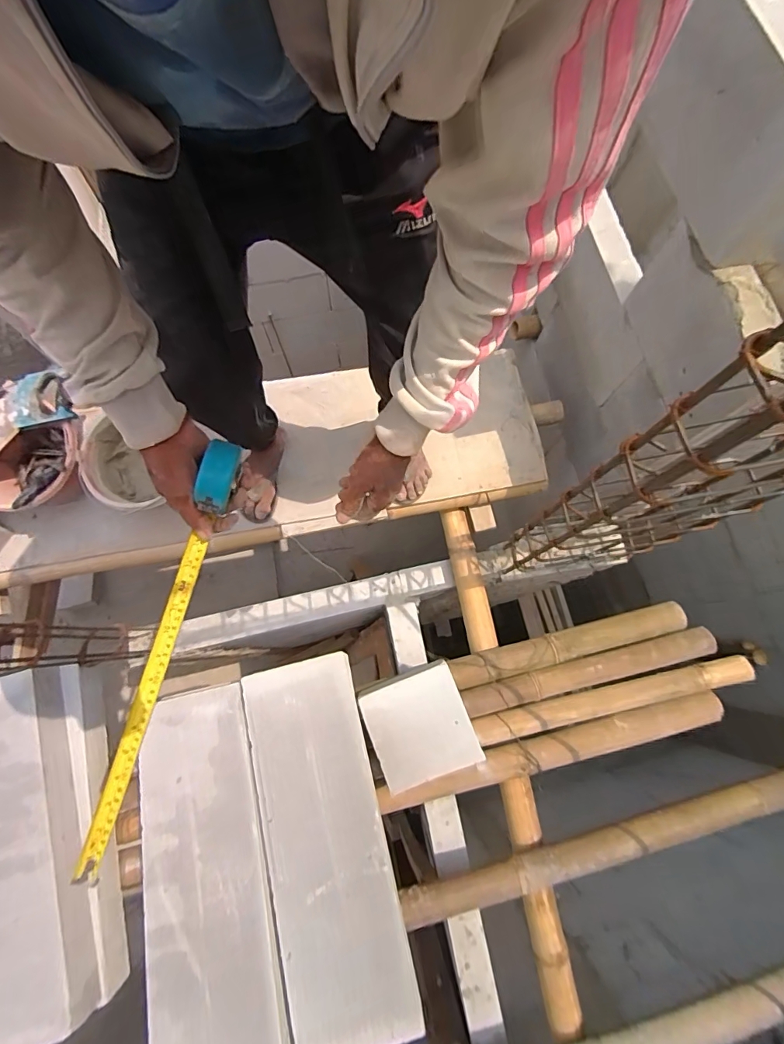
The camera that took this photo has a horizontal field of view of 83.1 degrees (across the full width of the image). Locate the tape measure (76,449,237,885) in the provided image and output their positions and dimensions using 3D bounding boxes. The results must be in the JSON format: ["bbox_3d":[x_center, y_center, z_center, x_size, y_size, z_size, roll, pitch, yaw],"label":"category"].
[{"bbox_3d":[-0.255,0.137,0.486,0.046,0.061,0.465,17,87,3],"label":"tape measure"}]

